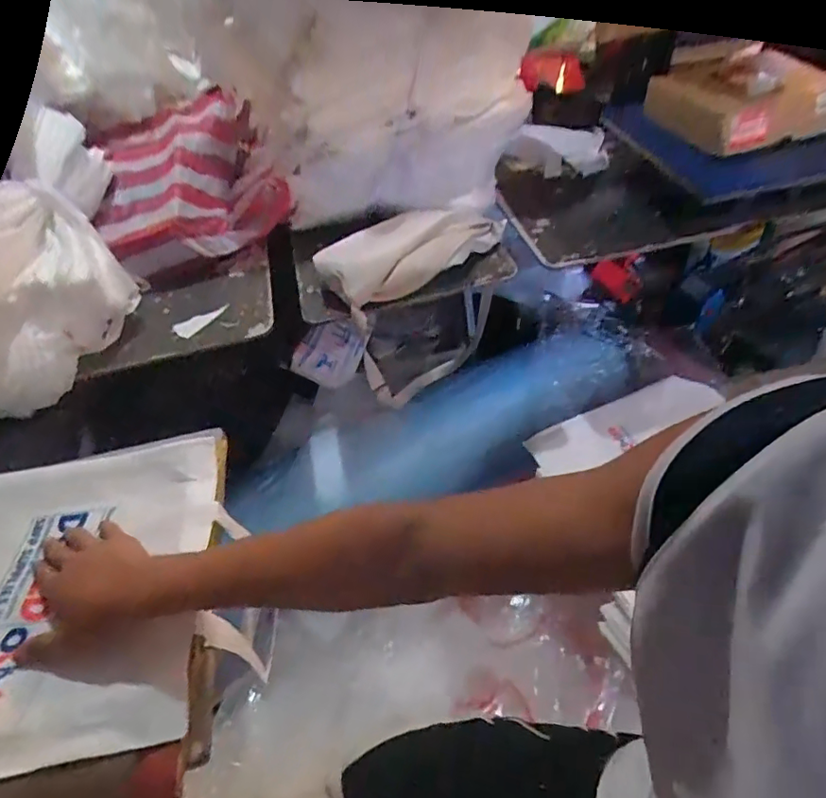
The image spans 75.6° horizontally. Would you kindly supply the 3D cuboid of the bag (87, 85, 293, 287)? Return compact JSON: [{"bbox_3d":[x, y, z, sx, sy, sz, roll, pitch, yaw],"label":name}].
[{"bbox_3d":[-0.481,-0.475,1.125,0.331,0.209,0.444,-22,45,-15],"label":"bag"}]

